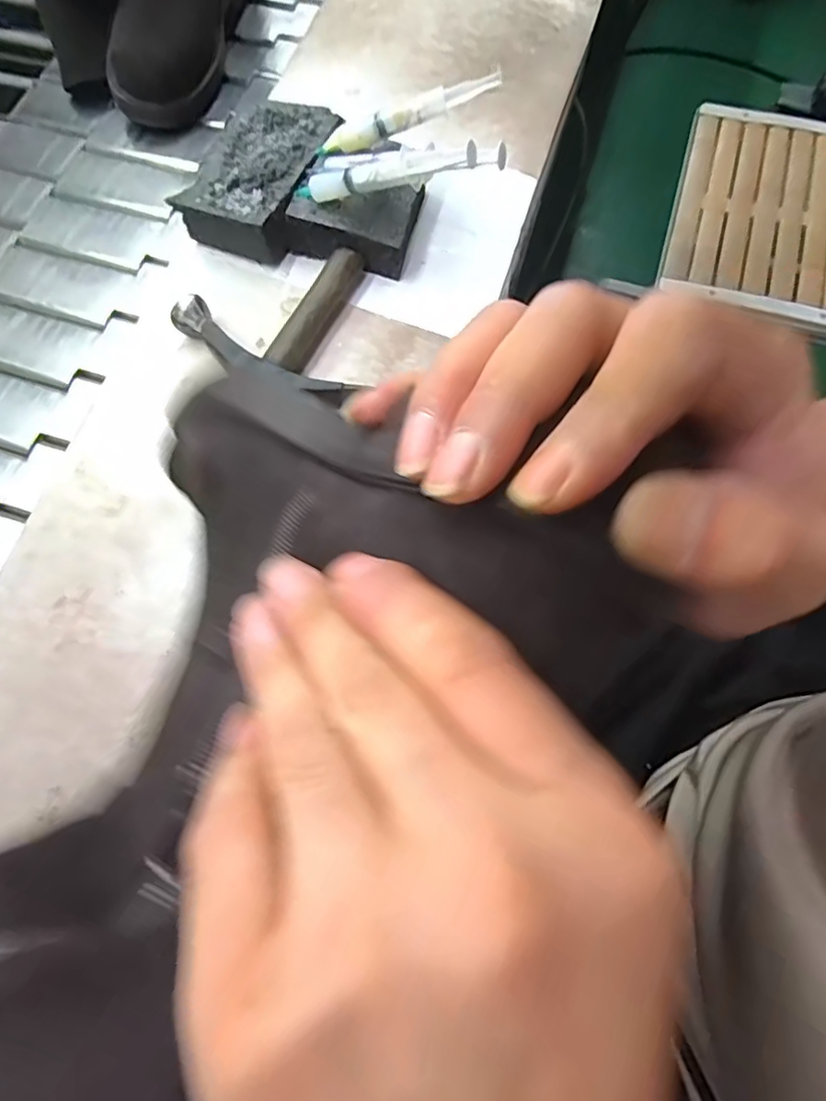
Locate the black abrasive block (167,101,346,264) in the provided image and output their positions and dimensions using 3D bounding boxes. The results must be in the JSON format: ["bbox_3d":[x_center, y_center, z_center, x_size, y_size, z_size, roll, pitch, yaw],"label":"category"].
[{"bbox_3d":[-0.114,-0.287,0.439,0.083,0.036,0.131,21,72,7],"label":"black abrasive block"}]

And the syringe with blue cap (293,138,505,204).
[{"bbox_3d":[-0.012,-0.253,0.377,0.154,0.013,0.021,7,69,26],"label":"syringe with blue cap"}]

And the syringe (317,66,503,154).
[{"bbox_3d":[-0.004,-0.310,0.406,0.135,0.016,0.013,-14,70,12],"label":"syringe"}]

